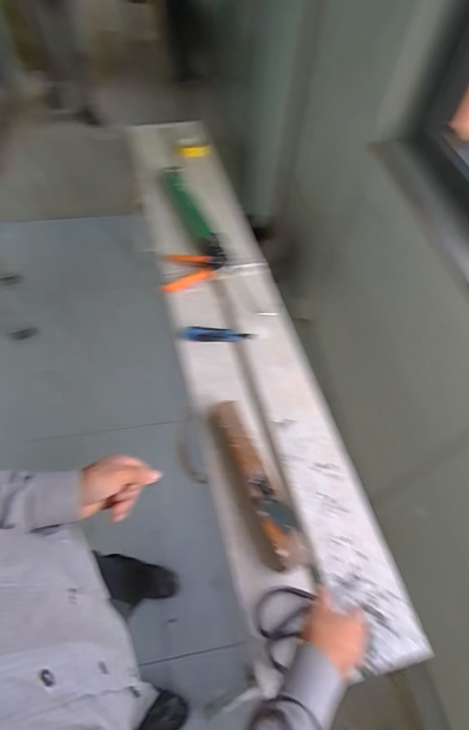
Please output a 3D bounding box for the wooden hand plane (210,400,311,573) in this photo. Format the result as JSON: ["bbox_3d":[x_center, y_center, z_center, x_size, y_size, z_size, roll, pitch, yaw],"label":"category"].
[{"bbox_3d":[0.036,0.205,0.717,0.060,0.060,0.320,-18,60,-15],"label":"wooden hand plane"}]

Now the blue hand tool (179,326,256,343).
[{"bbox_3d":[-0.039,-0.068,0.919,0.177,0.017,0.035,3,57,-2],"label":"blue hand tool"}]

